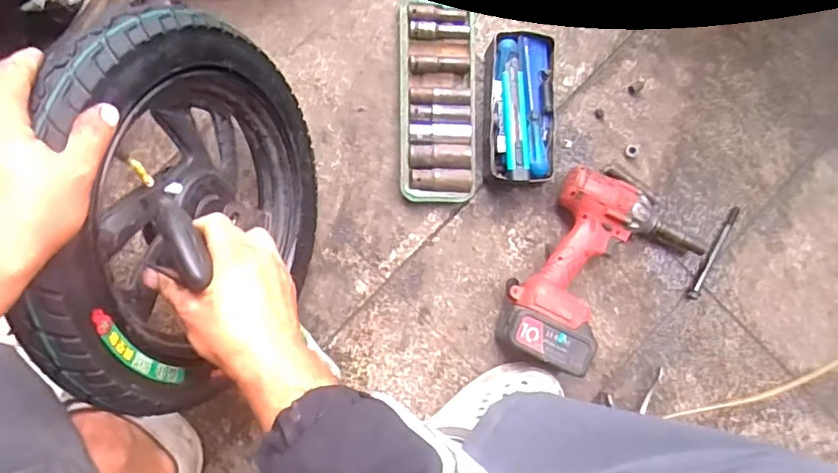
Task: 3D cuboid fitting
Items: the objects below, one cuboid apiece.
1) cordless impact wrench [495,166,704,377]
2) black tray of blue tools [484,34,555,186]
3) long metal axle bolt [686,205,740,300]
[{"bbox_3d":[0.228,0.057,0.726,0.192,0.076,0.262,31,83,-4],"label":"cordless impact wrench"},{"bbox_3d":[0.132,-0.167,0.750,0.090,0.060,0.197,2,84,-5],"label":"black tray of blue tools"},{"bbox_3d":[0.404,0.024,0.783,0.018,0.016,0.138,29,83,-2],"label":"long metal axle bolt"}]

